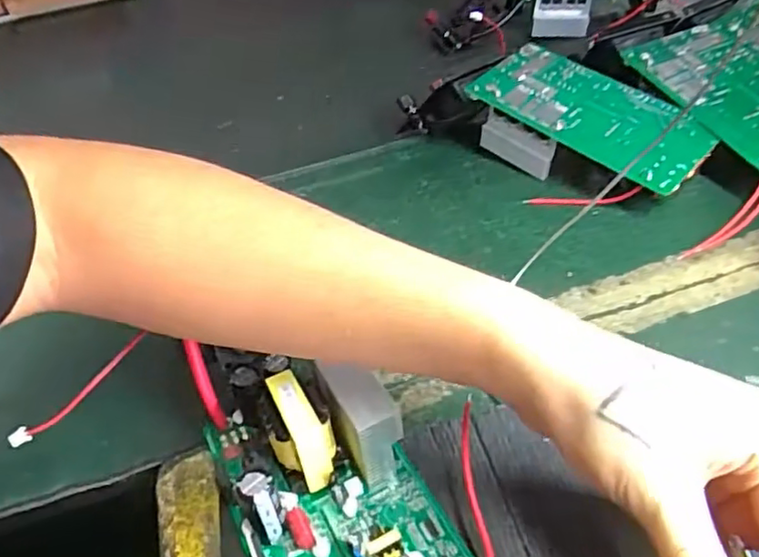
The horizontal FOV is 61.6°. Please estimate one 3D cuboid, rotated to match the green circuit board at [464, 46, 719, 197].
[{"bbox_3d":[0.171,-0.137,0.517,0.090,0.010,0.185,-41,61,-20],"label":"green circuit board"}]

